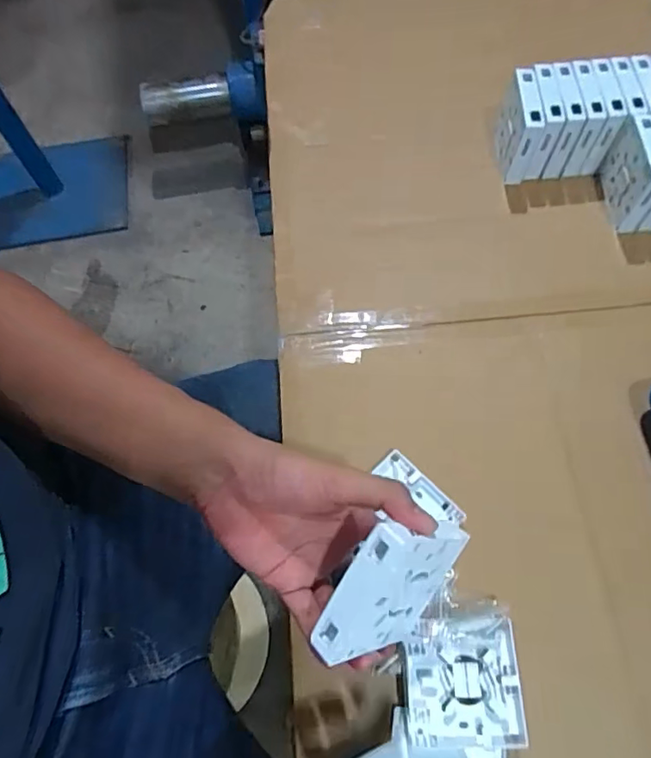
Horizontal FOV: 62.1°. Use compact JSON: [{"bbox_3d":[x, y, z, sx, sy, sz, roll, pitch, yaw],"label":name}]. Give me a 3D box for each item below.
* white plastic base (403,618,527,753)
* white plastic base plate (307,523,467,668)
[{"bbox_3d":[0.106,0.233,0.417,0.087,0.029,0.085,-1,66,3],"label":"white plastic base"},{"bbox_3d":[0.043,0.125,0.323,0.014,0.087,0.090,38,106,48],"label":"white plastic base plate"}]

